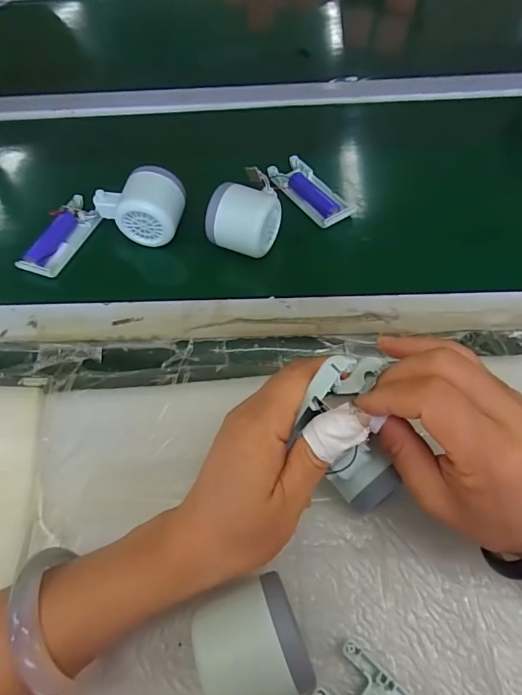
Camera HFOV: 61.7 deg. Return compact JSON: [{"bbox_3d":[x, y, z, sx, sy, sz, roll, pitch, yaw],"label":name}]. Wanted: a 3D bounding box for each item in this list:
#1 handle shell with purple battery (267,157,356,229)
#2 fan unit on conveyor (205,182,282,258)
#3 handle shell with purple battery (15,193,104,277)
[{"bbox_3d":[0.051,-0.165,0.454,0.041,0.018,0.104,-28,62,-14],"label":"handle shell with purple battery"},{"bbox_3d":[-0.018,-0.119,0.399,0.056,0.051,0.048,18,62,12],"label":"fan unit on conveyor"},{"bbox_3d":[-0.197,-0.113,0.436,0.038,0.017,0.106,15,61,11],"label":"handle shell with purple battery"}]

